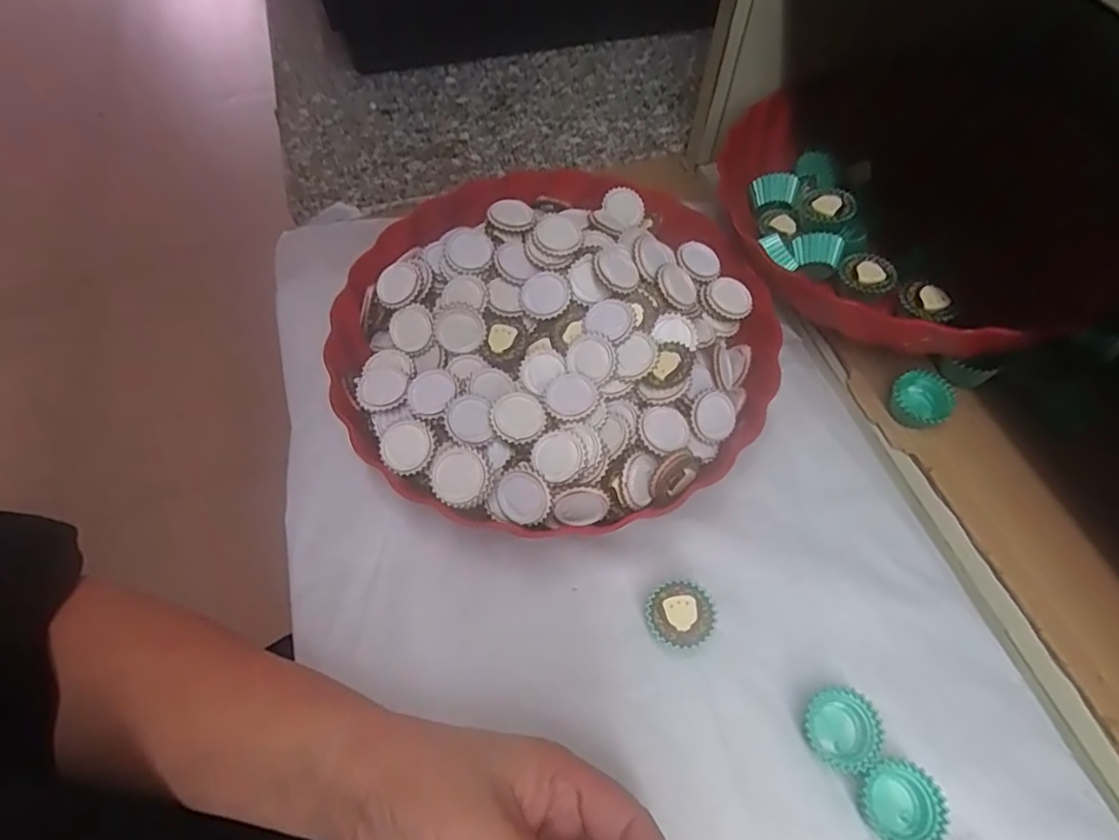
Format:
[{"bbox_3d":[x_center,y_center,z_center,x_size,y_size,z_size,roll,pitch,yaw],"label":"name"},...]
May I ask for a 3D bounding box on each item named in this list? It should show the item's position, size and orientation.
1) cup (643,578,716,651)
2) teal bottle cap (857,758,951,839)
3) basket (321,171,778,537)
[{"bbox_3d":[0.058,0.094,0.294,0.031,0.016,0.030,0,60,-1],"label":"cup"},{"bbox_3d":[0.143,0.161,0.253,0.030,0.013,0.033,0,60,-1],"label":"teal bottle cap"},{"bbox_3d":[-0.003,-0.045,0.348,0.234,0.061,0.223,0,60,-1],"label":"basket"}]

